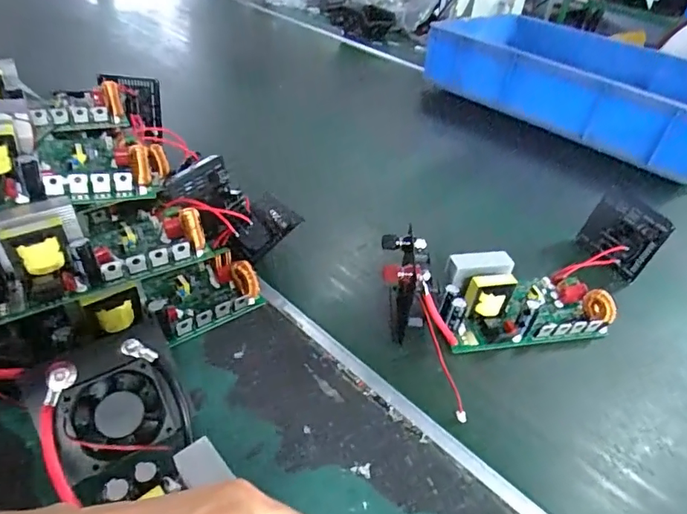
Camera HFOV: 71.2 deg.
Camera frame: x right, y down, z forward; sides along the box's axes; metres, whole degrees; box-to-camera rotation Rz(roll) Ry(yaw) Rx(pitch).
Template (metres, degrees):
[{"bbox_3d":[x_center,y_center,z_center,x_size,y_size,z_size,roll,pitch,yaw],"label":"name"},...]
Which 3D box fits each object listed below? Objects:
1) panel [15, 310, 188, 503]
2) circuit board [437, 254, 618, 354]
[{"bbox_3d":[-0.166,0.107,0.347,0.097,0.026,0.095,-20,80,-31],"label":"panel"},{"bbox_3d":[0.188,0.045,0.518,0.180,0.059,0.091,-2,40,-12],"label":"circuit board"}]

